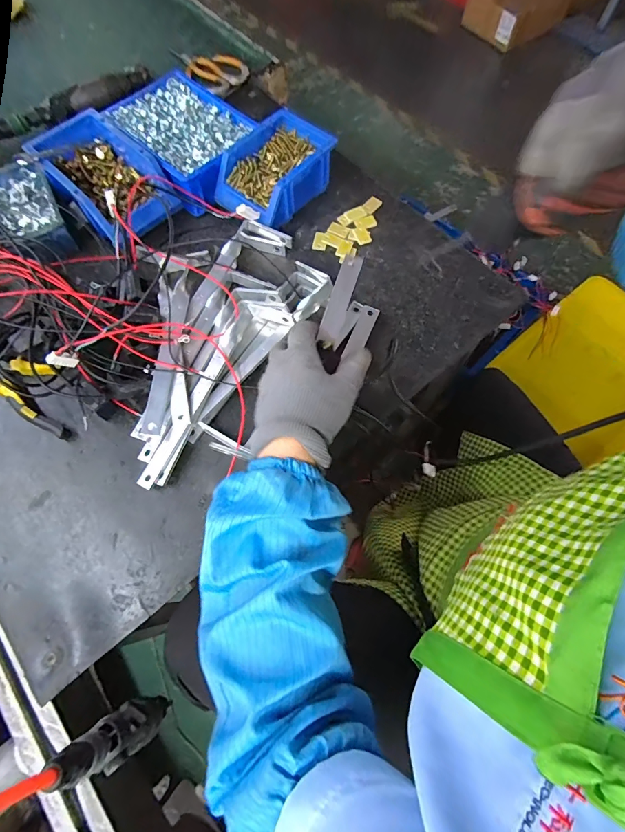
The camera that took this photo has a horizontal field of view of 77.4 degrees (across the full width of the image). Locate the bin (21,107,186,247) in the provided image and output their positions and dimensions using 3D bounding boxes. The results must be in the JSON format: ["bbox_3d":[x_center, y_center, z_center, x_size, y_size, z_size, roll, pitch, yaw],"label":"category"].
[{"bbox_3d":[-0.281,-0.325,0.546,0.118,0.074,0.189,-42,74,-14],"label":"bin"}]

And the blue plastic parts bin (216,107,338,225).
[{"bbox_3d":[-0.052,-0.338,0.550,0.118,0.069,0.152,38,73,14],"label":"blue plastic parts bin"}]

